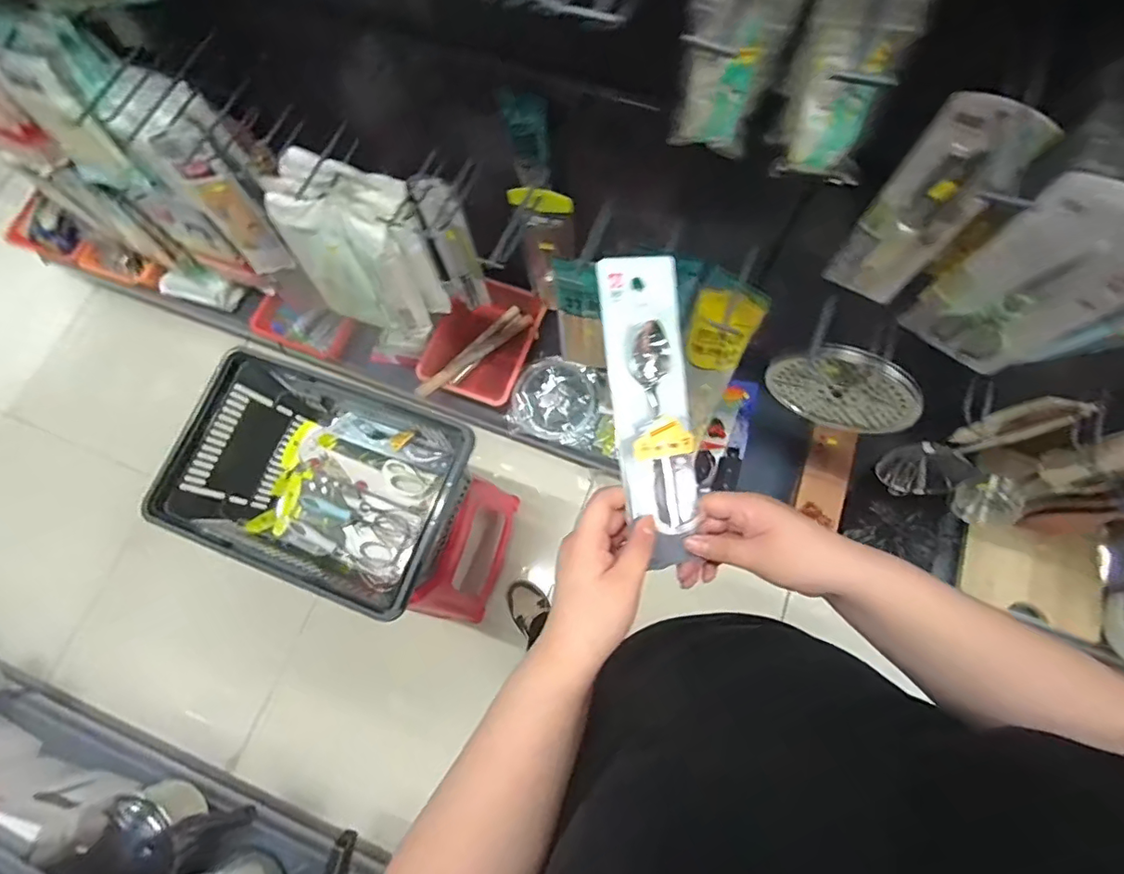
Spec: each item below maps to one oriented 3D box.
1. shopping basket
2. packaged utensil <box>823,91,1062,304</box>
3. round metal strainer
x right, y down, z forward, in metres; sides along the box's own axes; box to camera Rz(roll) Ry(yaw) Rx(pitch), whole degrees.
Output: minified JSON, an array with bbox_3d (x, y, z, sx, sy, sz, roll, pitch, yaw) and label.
[{"bbox_3d":[-0.400,0.080,0.940,0.447,0.198,0.311,21,75,8],"label":"shopping basket"},{"bbox_3d":[0.374,-0.232,0.560,0.090,0.260,0.028,35,78,11],"label":"packaged utensil"},{"bbox_3d":[0.425,-0.069,0.814,0.201,0.205,0.023,30,77,10],"label":"round metal strainer"}]

